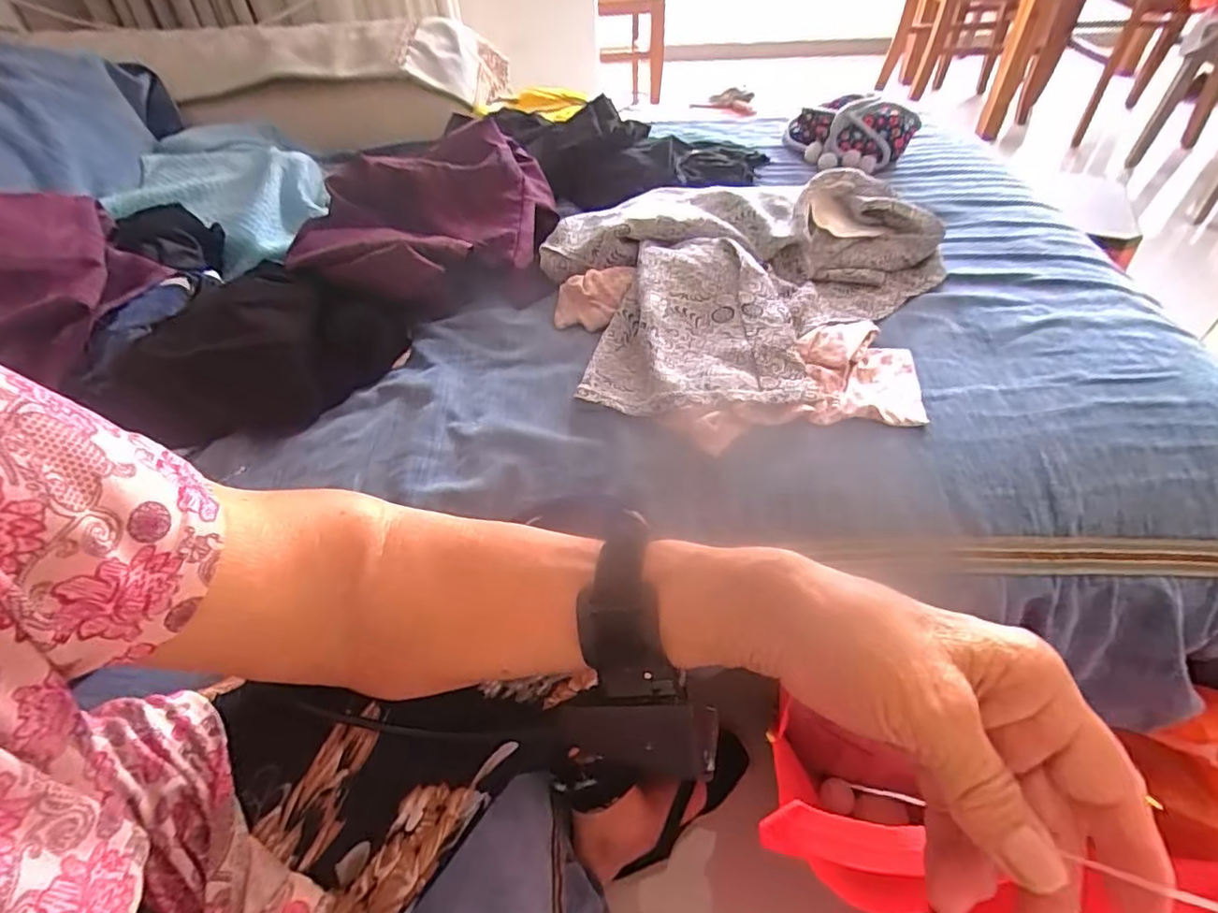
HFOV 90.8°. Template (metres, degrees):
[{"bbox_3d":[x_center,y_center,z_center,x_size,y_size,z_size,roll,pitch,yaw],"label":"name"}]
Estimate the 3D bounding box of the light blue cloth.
[{"bbox_3d":[-0.504,-0.349,0.788,0.231,0.072,0.347,-10,44,-9],"label":"light blue cloth"}]

